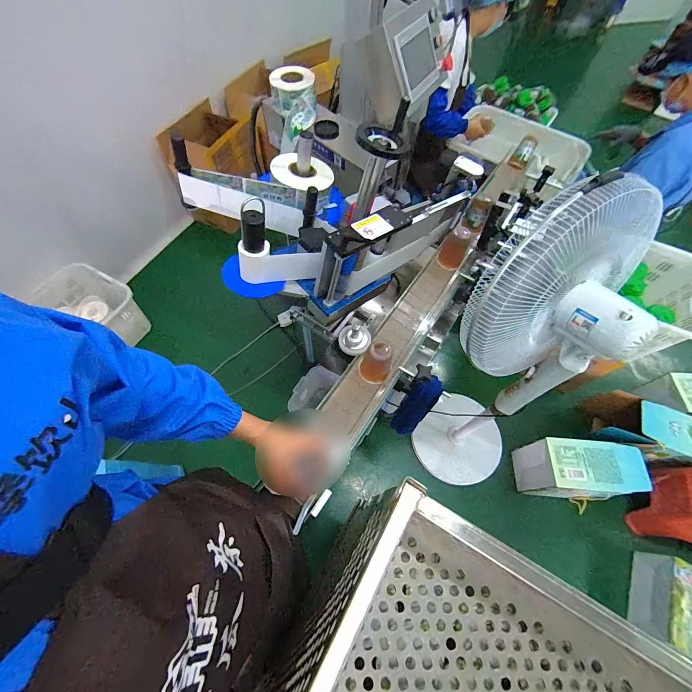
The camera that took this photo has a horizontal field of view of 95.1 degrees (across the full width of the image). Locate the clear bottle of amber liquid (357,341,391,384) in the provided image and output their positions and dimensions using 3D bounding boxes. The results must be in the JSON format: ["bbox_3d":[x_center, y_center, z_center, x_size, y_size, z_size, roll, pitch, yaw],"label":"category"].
[{"bbox_3d":[0.075,0.043,0.804,0.079,0.104,0.072,1,63,-2],"label":"clear bottle of amber liquid"}]

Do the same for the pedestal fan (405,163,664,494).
[{"bbox_3d":[0.517,0.129,1.033,0.450,1.231,0.372,32,66,13],"label":"pedestal fan"}]

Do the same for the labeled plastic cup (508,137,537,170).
[{"bbox_3d":[0.720,-0.781,1.282,0.070,0.087,0.076,30,65,13],"label":"labeled plastic cup"}]

